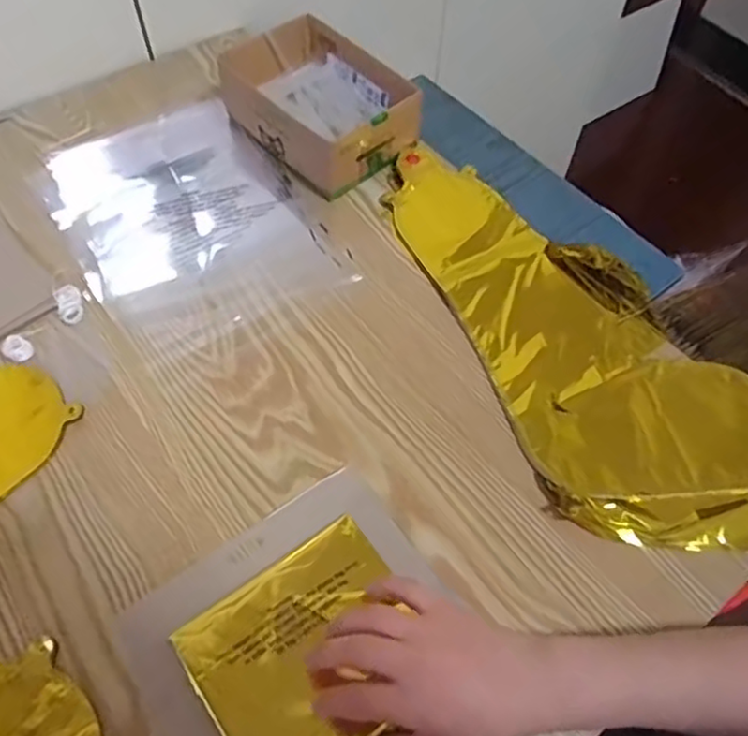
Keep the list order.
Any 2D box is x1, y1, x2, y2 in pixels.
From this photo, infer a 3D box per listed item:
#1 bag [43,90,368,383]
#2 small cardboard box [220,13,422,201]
[{"bbox_3d":[-0.175,-0.142,0.614,0.209,0.013,0.278,-29,63,-19],"label":"bag"},{"bbox_3d":[-0.054,-0.272,0.666,0.139,0.066,0.188,-38,66,-23],"label":"small cardboard box"}]

